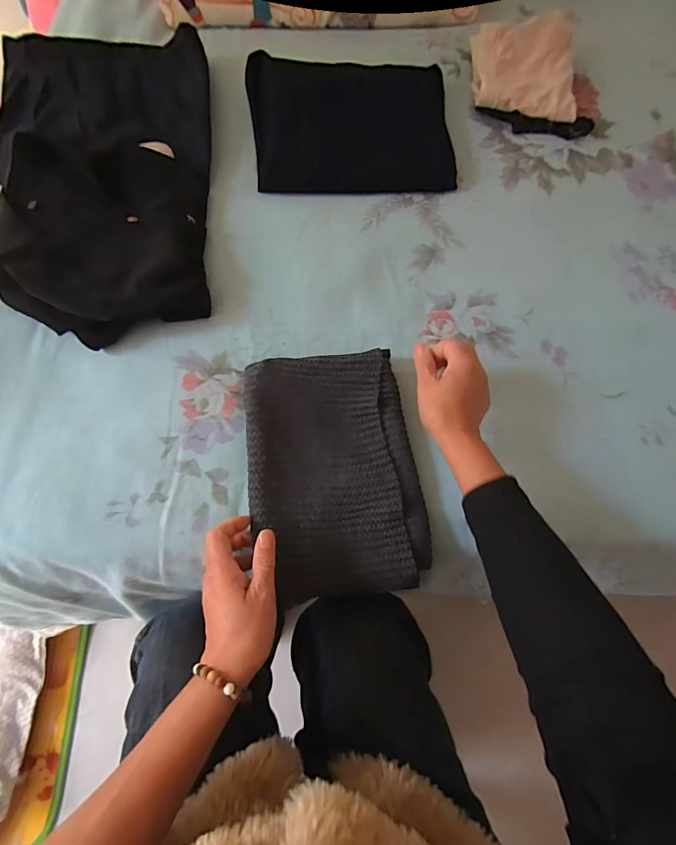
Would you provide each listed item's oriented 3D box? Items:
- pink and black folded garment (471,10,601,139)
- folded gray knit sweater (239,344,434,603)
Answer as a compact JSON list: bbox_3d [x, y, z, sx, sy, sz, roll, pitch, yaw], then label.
[{"bbox_3d":[0.343,-0.594,0.713,0.222,0.052,0.228,6,68,1],"label":"pink and black folded garment"},{"bbox_3d":[-0.004,0.047,0.464,0.179,0.033,0.261,-7,70,-5],"label":"folded gray knit sweater"}]

